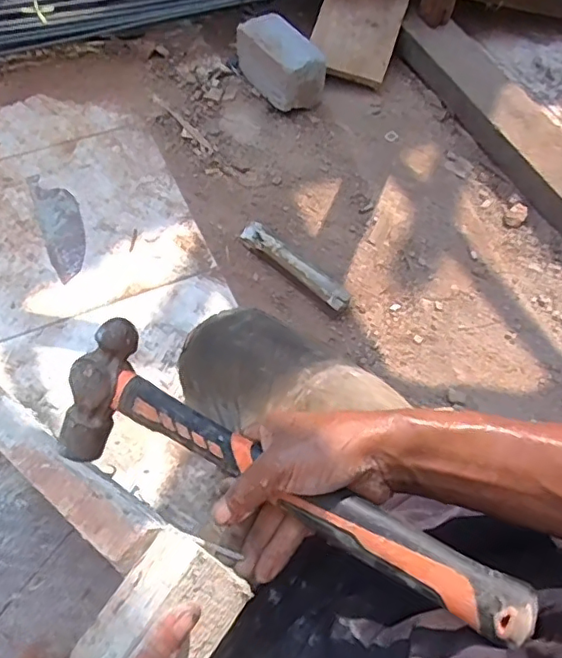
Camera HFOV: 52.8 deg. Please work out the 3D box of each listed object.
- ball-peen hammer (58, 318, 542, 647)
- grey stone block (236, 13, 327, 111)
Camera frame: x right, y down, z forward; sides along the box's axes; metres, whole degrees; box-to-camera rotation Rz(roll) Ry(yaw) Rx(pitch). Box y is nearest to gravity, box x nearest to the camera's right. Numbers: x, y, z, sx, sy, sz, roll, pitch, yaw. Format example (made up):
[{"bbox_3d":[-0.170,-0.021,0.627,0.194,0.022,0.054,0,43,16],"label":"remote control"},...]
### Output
[{"bbox_3d":[-0.014,0.105,0.399,0.341,0.068,0.091,23,62,21],"label":"ball-peen hammer"},{"bbox_3d":[-0.001,-0.515,1.108,0.093,0.123,0.171,-33,68,-19],"label":"grey stone block"}]

